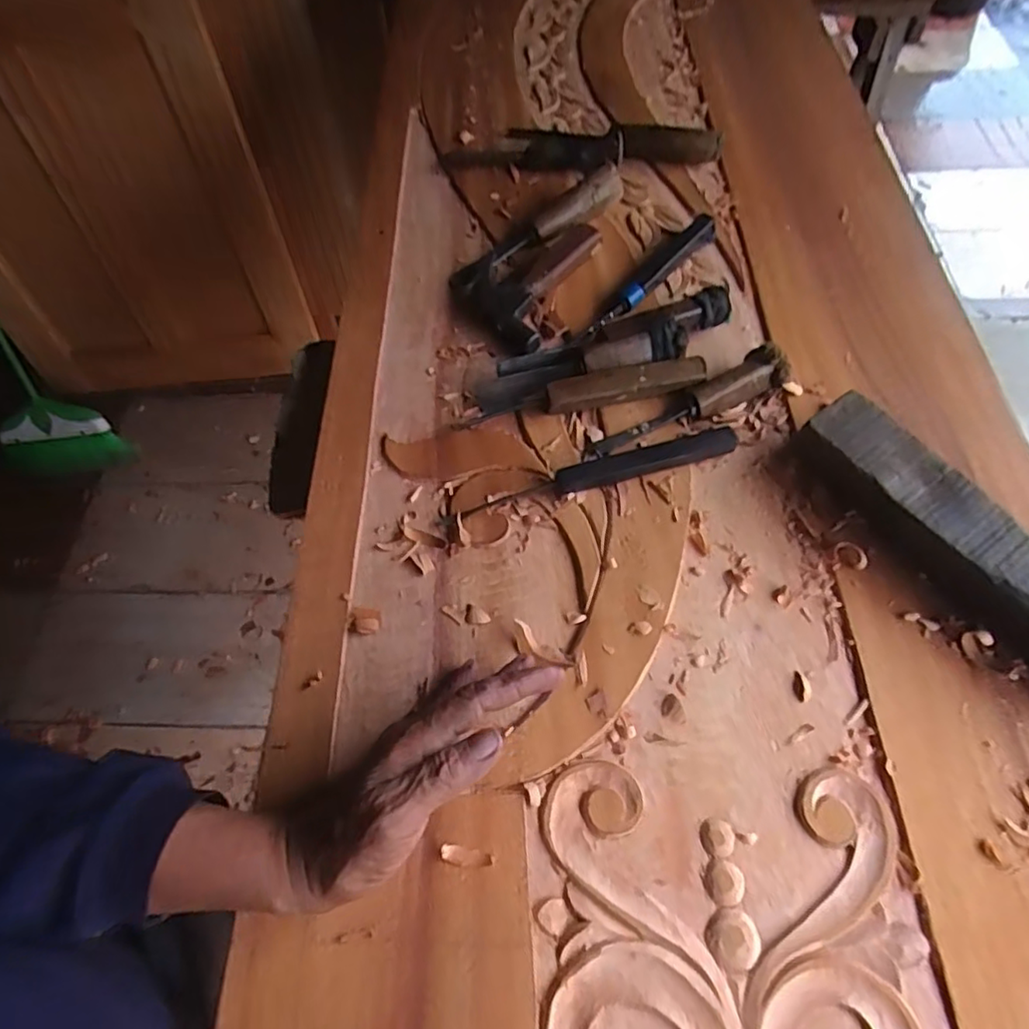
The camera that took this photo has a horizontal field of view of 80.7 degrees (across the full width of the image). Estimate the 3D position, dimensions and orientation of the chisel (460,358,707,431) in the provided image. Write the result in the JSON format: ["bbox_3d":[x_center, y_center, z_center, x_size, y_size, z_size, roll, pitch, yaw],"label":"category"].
[{"bbox_3d":[0.057,-0.104,0.526,0.214,0.027,0.024,-10,62,-3],"label":"chisel"}]

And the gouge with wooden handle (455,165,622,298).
[{"bbox_3d":[0.023,-0.288,0.621,0.203,0.029,0.036,-33,65,-1],"label":"gouge with wooden handle"}]

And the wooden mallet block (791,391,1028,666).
[{"bbox_3d":[0.316,0.020,0.435,0.057,0.046,0.259,-30,65,-13],"label":"wooden mallet block"}]

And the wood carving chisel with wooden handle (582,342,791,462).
[{"bbox_3d":[0.148,-0.090,0.508,0.176,0.035,0.042,-27,64,-11],"label":"wood carving chisel with wooden handle"}]

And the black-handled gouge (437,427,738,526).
[{"bbox_3d":[0.062,-0.031,0.486,0.244,0.022,0.018,-15,63,-6],"label":"black-handled gouge"}]

